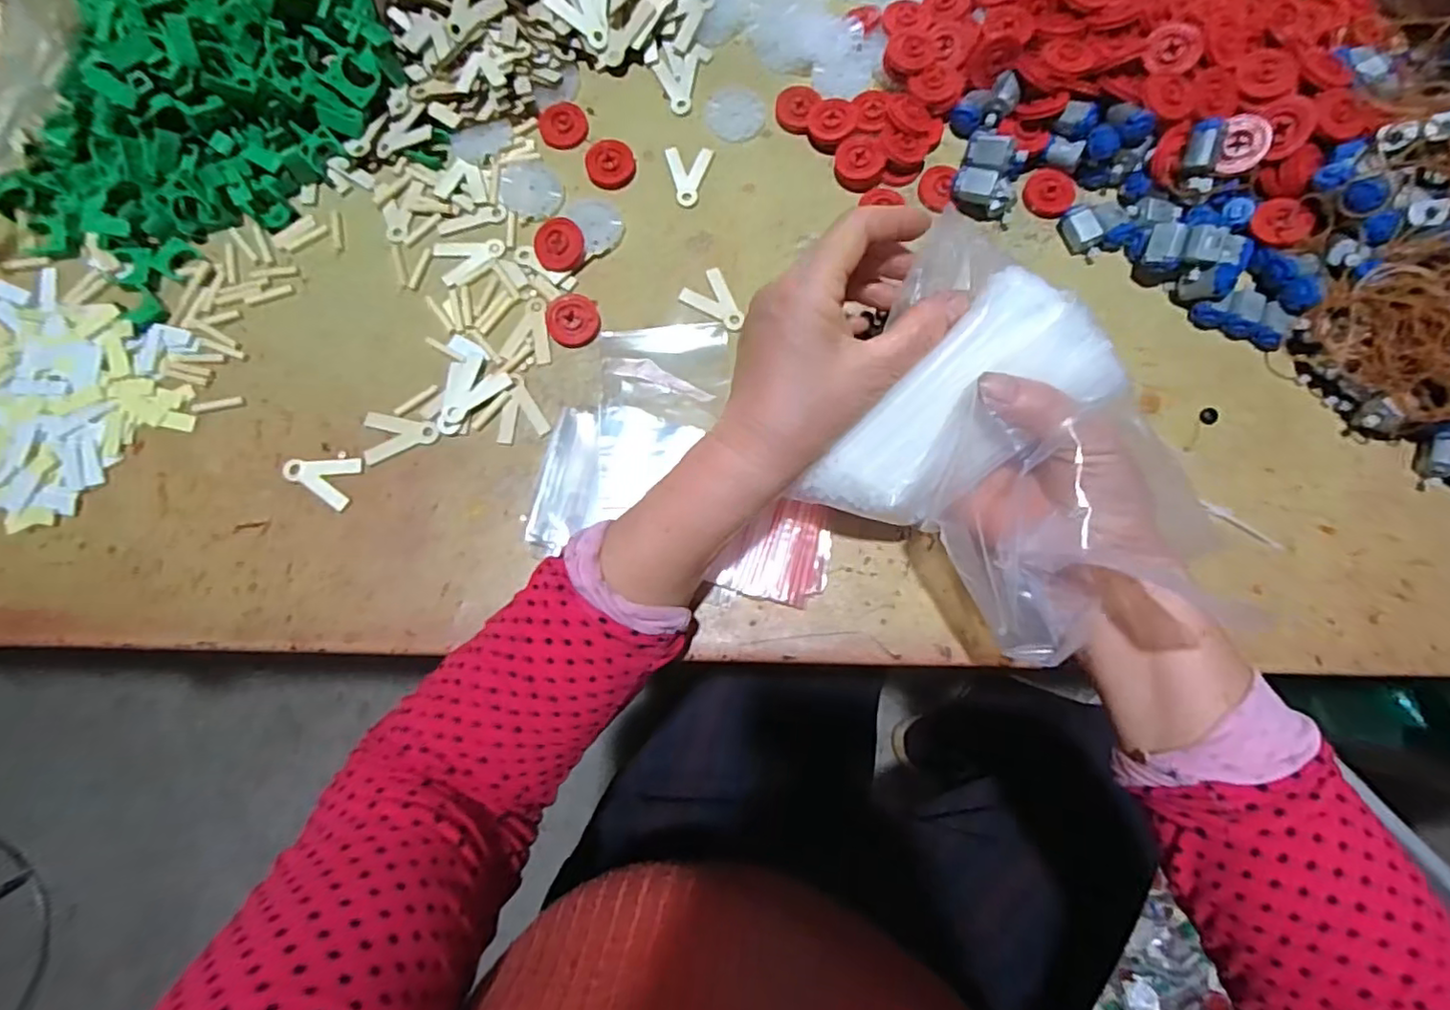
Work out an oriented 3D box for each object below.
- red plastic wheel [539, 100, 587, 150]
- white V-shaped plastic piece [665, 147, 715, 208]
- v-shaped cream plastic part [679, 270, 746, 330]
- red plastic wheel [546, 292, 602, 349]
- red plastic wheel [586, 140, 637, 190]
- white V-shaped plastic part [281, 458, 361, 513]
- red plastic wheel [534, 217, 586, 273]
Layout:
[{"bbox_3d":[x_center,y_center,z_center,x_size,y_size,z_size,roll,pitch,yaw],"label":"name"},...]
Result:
[{"bbox_3d":[-0.109,-0.257,0.426,0.031,0.005,0.034,0,79,-1],"label":"red plastic wheel"},{"bbox_3d":[-0.025,-0.220,0.421,0.030,0.004,0.042,3,79,0],"label":"white V-shaped plastic piece"},{"bbox_3d":[-0.004,-0.133,0.401,0.043,0.004,0.030,32,81,5],"label":"v-shaped cream plastic part"},{"bbox_3d":[-0.095,-0.116,0.395,0.032,0.005,0.034,0,79,-1],"label":"red plastic wheel"},{"bbox_3d":[-0.076,-0.227,0.418,0.031,0.011,0.028,3,79,0],"label":"red plastic wheel"},{"bbox_3d":[-0.242,-0.016,0.375,0.043,0.004,0.031,12,79,2],"label":"white V-shaped plastic part"},{"bbox_3d":[-0.105,-0.165,0.399,0.031,0.006,0.033,0,97,-4],"label":"red plastic wheel"}]

